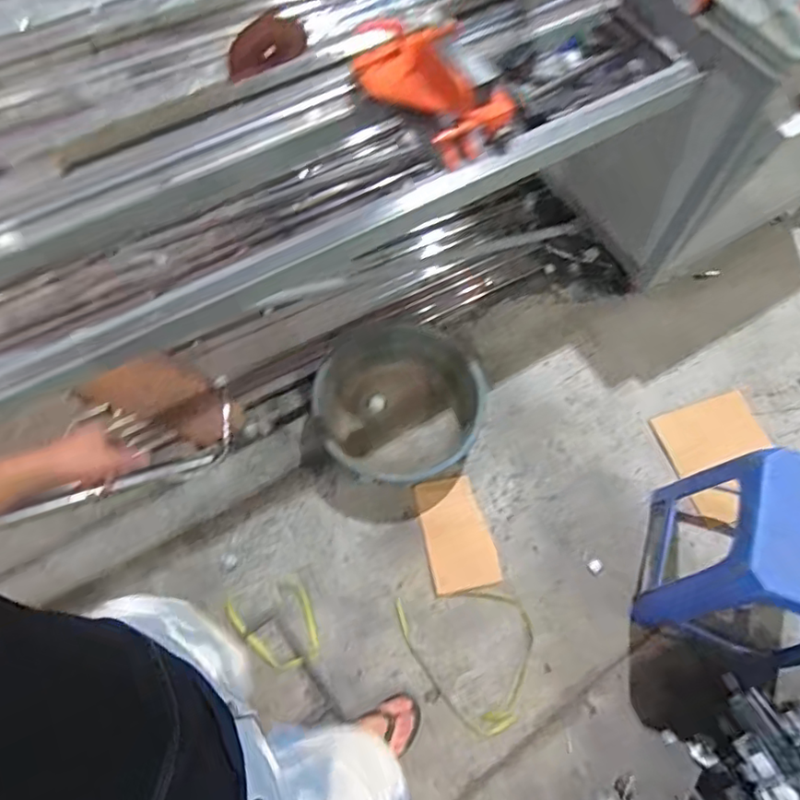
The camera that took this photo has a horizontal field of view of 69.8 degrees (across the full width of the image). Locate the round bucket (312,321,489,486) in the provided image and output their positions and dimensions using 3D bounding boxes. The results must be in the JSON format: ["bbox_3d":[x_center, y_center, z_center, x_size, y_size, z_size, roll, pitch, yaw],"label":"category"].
[{"bbox_3d":[-0.002,-0.006,1.383,0.394,0.171,0.407,0,63,1],"label":"round bucket"}]

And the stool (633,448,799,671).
[{"bbox_3d":[0.686,0.312,1.107,0.294,0.440,0.294,19,66,7],"label":"stool"}]

